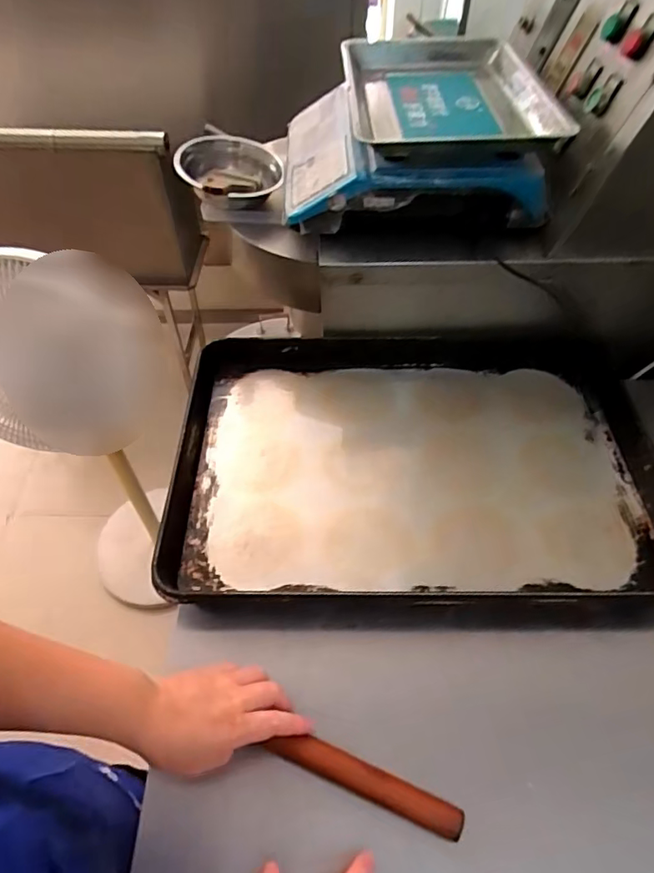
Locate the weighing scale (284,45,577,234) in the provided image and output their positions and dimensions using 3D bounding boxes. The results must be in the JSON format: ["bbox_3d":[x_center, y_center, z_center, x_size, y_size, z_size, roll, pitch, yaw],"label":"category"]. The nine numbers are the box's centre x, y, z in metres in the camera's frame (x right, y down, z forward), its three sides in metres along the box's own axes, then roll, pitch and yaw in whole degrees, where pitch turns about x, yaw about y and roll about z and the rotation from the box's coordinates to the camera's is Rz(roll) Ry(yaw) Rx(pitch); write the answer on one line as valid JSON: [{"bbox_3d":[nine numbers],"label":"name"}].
[{"bbox_3d":[0.115,-0.470,0.789,0.340,0.113,0.377,-1,52,-1],"label":"weighing scale"}]

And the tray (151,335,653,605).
[{"bbox_3d":[0.109,0.030,0.699,0.612,0.057,0.403,0,52,0],"label":"tray"}]

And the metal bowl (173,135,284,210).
[{"bbox_3d":[-0.150,-0.402,0.824,0.146,0.067,0.158,0,52,0],"label":"metal bowl"}]

